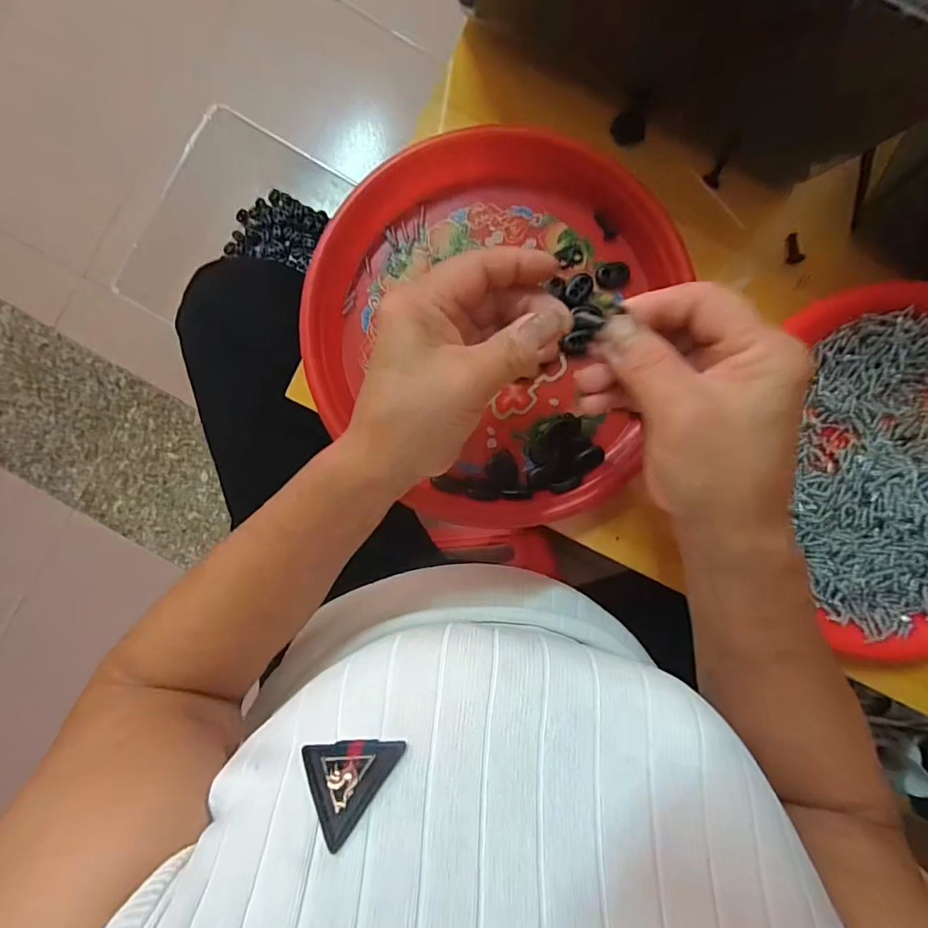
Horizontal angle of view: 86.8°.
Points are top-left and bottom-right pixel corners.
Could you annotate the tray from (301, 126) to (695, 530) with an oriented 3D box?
[{"bbox_3d":[0.013,-0.085,0.312,0.217,0.025,0.238,0,91,0],"label":"tray"}]

